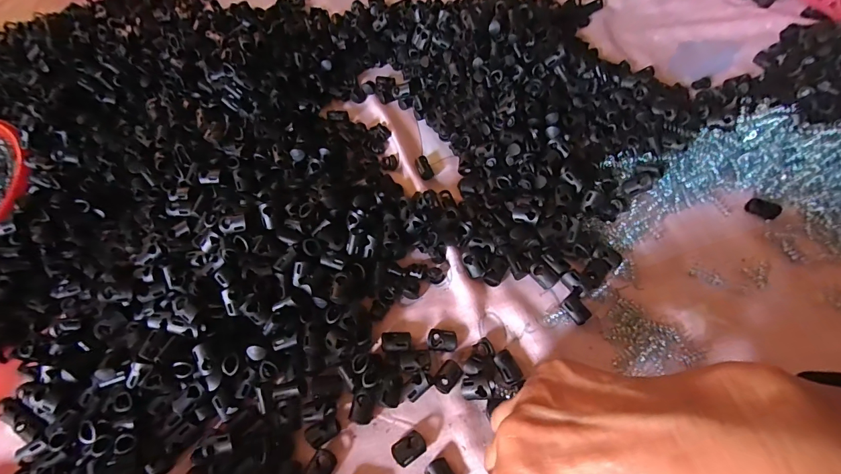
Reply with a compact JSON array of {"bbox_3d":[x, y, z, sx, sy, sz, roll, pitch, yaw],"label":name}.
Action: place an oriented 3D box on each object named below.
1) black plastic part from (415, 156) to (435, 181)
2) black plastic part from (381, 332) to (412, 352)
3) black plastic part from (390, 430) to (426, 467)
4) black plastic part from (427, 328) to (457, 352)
[{"bbox_3d":[0.003,-0.060,0.336,0.011,0.010,0.021,-20,61,-7],"label":"black plastic part"},{"bbox_3d":[-0.016,0.071,0.261,0.019,0.010,0.012,0,61,4],"label":"black plastic part"},{"bbox_3d":[-0.006,0.127,0.233,0.019,0.010,0.013,-31,63,-13],"label":"black plastic part"},{"bbox_3d":[0.015,0.070,0.263,0.019,0.006,0.014,5,61,7],"label":"black plastic part"}]

